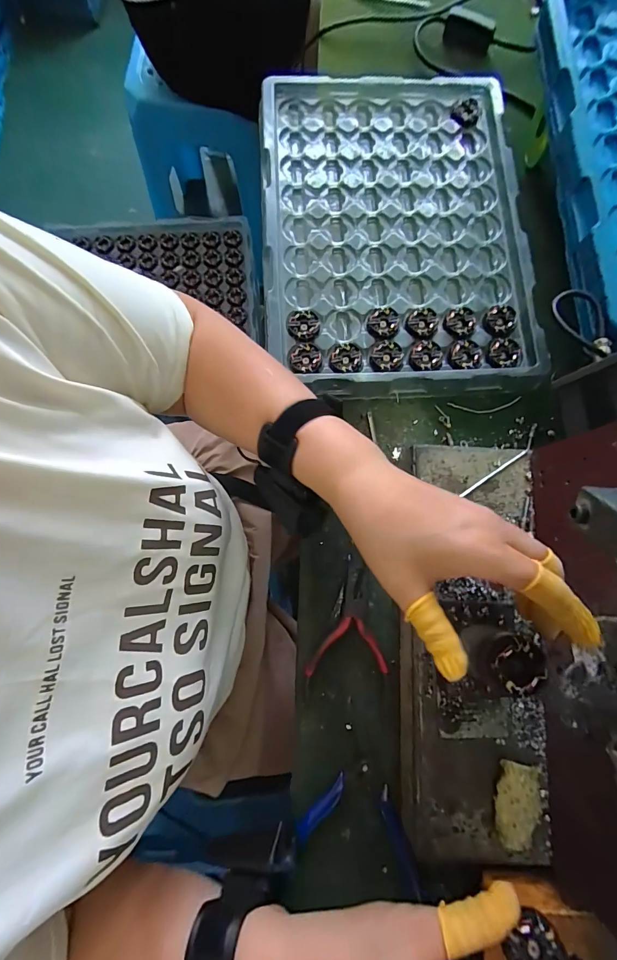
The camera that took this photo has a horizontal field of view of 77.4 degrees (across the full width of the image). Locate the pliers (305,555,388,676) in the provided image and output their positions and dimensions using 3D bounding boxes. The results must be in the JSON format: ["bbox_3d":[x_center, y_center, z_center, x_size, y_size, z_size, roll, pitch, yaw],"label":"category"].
[{"bbox_3d":[0.033,0.116,0.333,0.066,0.007,0.093,2,77,-1],"label":"pliers"}]

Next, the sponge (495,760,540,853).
[{"bbox_3d":[0.144,0.224,0.266,0.029,0.010,0.050,14,79,2],"label":"sponge"}]

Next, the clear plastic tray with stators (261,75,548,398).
[{"bbox_3d":[0.088,-0.267,0.406,0.266,0.026,0.367,-2,77,-2],"label":"clear plastic tray with stators"}]

